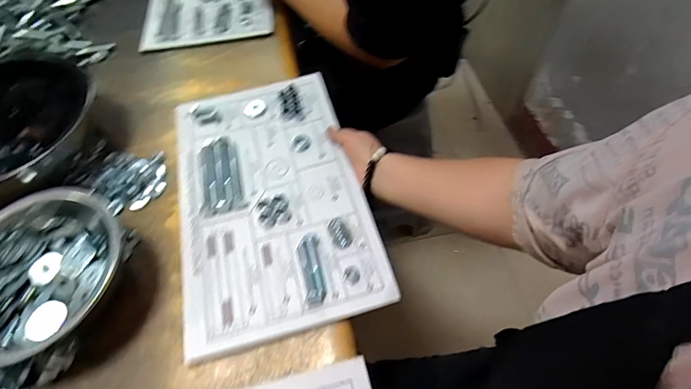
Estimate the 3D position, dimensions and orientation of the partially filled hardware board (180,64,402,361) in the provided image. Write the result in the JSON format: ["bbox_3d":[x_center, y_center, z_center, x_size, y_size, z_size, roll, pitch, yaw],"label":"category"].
[{"bbox_3d":[-0.098,-0.010,0.502,0.223,0.017,0.374,-13,57,-8],"label":"partially filled hardware board"}]

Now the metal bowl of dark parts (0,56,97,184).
[{"bbox_3d":[-0.473,-0.088,0.534,0.235,0.076,0.230,0,56,1],"label":"metal bowl of dark parts"}]

